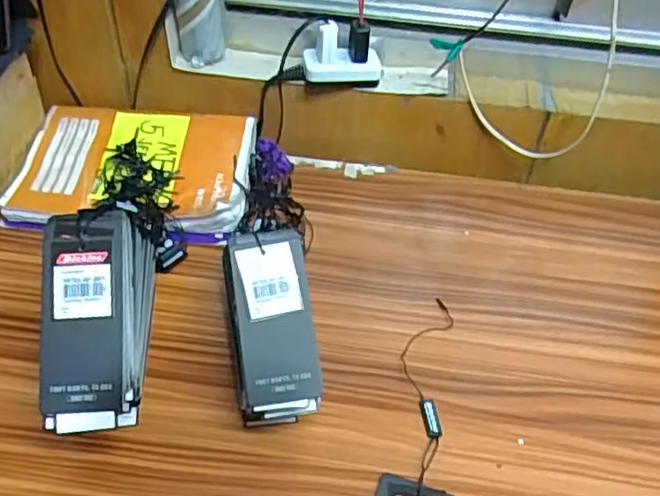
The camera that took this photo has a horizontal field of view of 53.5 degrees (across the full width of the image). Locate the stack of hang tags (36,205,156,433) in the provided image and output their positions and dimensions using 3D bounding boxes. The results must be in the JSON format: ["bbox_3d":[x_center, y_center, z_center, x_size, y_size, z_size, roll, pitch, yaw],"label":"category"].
[{"bbox_3d":[-0.156,0.047,0.440,0.056,0.107,0.151,-1,47,-5],"label":"stack of hang tags"}]

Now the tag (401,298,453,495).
[{"bbox_3d":[0.067,0.097,0.474,0.034,0.007,0.162,11,47,6],"label":"tag"}]

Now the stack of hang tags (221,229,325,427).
[{"bbox_3d":[-0.040,0.053,0.450,0.055,0.037,0.128,-6,77,-9],"label":"stack of hang tags"}]

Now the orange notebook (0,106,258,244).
[{"bbox_3d":[-0.176,-0.073,0.605,0.204,0.026,0.148,6,46,2],"label":"orange notebook"}]

